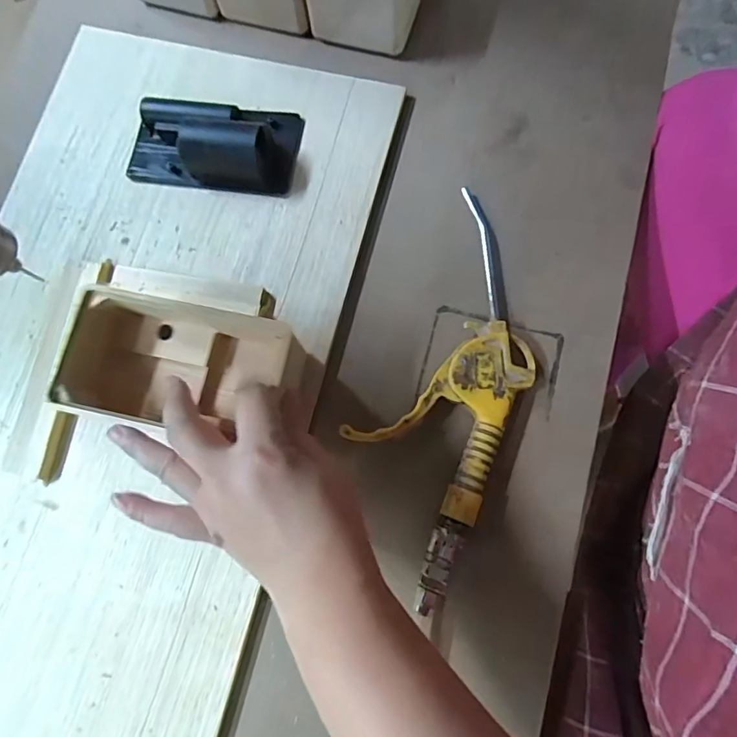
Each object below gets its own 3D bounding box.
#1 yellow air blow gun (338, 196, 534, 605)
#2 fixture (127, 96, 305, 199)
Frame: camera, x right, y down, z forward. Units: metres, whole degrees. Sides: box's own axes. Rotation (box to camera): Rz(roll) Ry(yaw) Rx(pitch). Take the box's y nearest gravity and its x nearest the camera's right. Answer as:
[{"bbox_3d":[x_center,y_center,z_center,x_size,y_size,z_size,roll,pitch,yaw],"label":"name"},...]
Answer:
[{"bbox_3d":[0.053,0.011,0.313,0.092,0.023,0.246,26,81,6],"label":"yellow air blow gun"},{"bbox_3d":[-0.109,-0.160,0.344,0.114,0.030,0.063,7,79,3],"label":"fixture"}]

